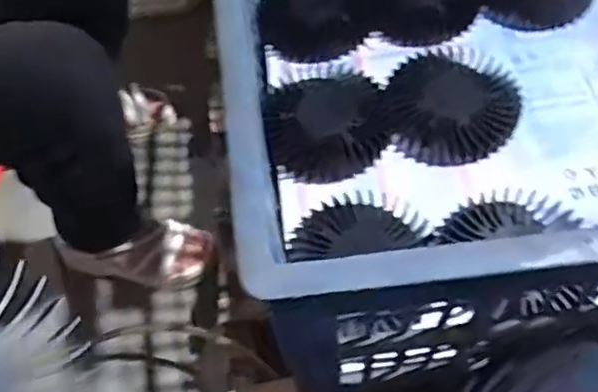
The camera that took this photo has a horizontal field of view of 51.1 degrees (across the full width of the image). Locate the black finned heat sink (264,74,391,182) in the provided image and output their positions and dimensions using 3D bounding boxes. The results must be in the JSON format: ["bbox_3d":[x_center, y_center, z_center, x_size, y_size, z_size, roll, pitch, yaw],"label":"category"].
[{"bbox_3d":[0.030,-0.093,0.747,0.149,0.035,0.150,-2,57,3],"label":"black finned heat sink"}]

